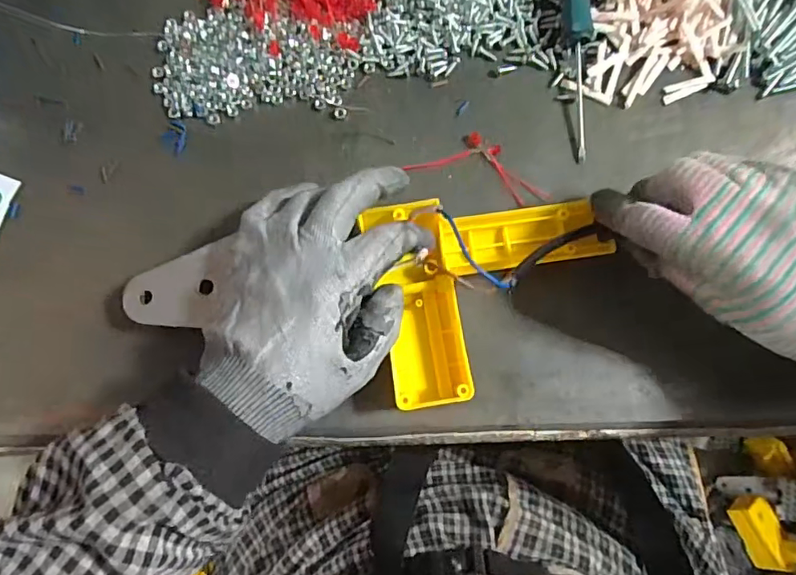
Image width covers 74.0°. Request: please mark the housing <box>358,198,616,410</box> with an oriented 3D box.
[{"bbox_3d":[0.055,0.001,0.303,0.132,0.021,0.114,-12,84,0],"label":"housing"}]

